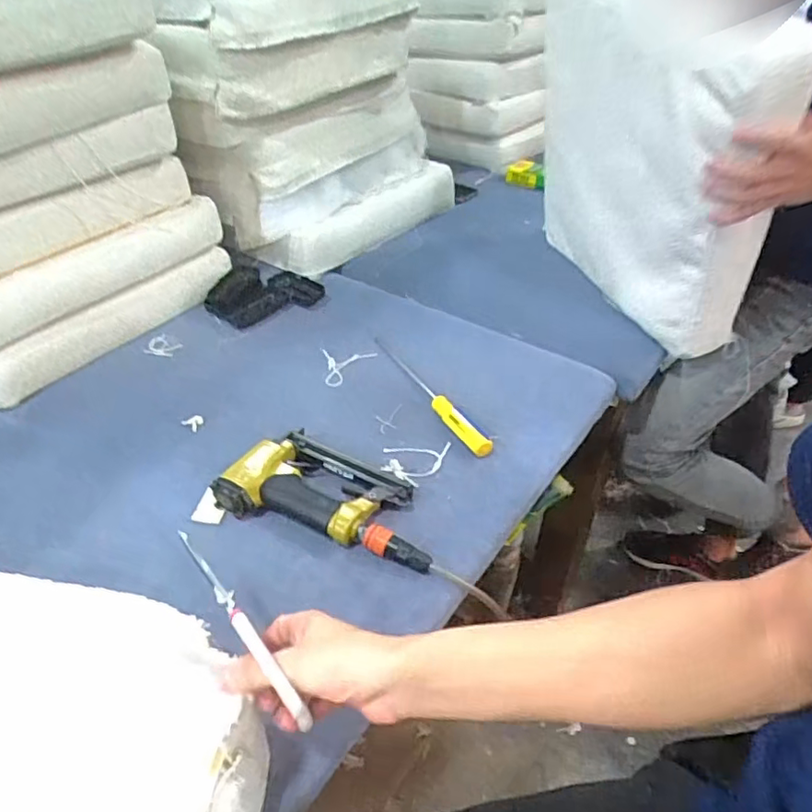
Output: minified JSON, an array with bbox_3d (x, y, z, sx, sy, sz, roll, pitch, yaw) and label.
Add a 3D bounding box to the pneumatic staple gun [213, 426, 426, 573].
[{"bbox_3d":[-0.079,0.097,0.709,0.250,0.041,0.125,13,42,16],"label":"pneumatic staple gun"}]

